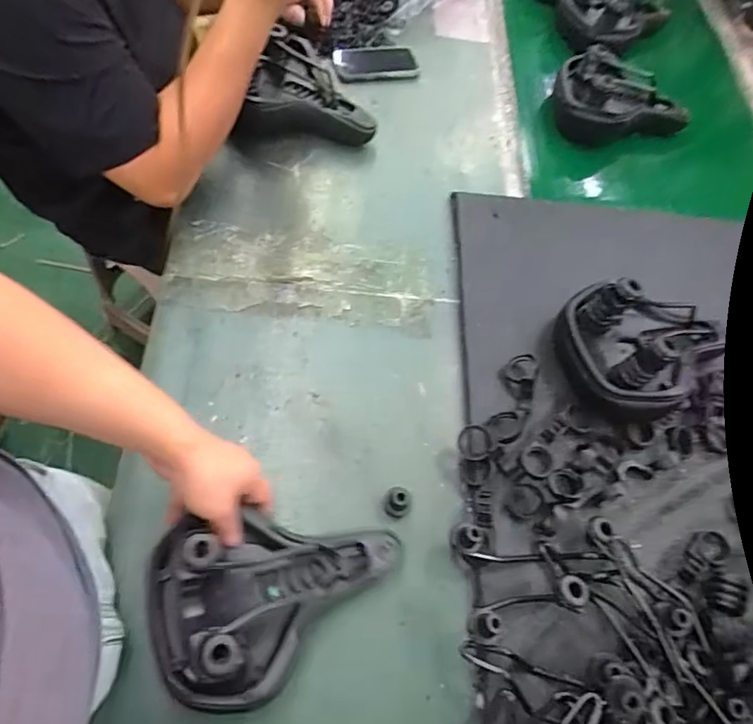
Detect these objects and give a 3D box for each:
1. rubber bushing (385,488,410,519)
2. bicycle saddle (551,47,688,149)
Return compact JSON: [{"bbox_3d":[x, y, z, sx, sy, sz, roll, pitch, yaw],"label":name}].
[{"bbox_3d":[0.024,0.162,0.638,0.028,0.034,0.032,7,62,-5],"label":"rubber bushing"},{"bbox_3d":[0.446,-0.473,0.993,0.233,0.105,0.123,10,62,-3],"label":"bicycle saddle"}]

